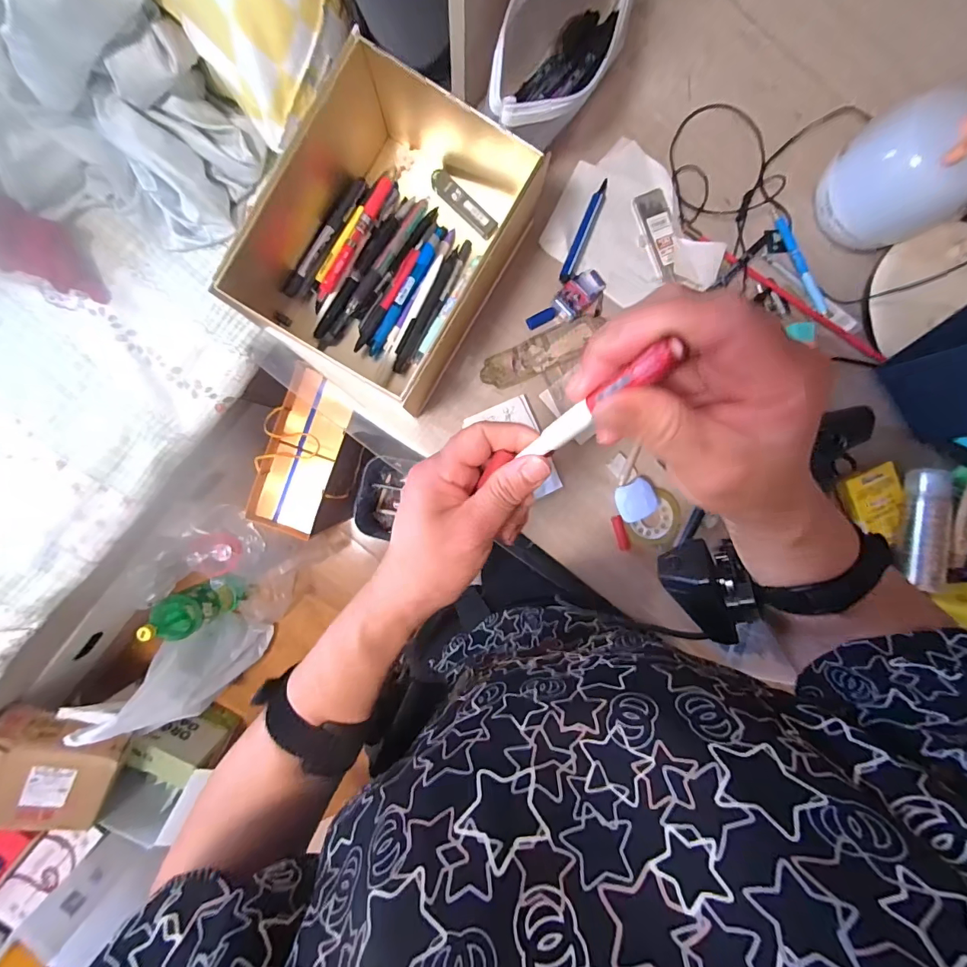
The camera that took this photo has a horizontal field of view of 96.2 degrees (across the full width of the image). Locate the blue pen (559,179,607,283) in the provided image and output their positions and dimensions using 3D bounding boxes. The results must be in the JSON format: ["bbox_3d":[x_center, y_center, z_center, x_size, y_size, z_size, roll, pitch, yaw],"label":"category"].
[{"bbox_3d":[0.105,-0.266,0.457,0.013,0.017,0.112,23,91,-3],"label":"blue pen"}]

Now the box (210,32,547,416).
[{"bbox_3d":[-0.101,-0.244,0.422,0.231,0.083,0.279,28,91,-3],"label":"box"}]

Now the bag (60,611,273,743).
[{"bbox_3d":[-0.748,0.485,1.069,0.067,0.412,0.186,-25,94,36],"label":"bag"}]

